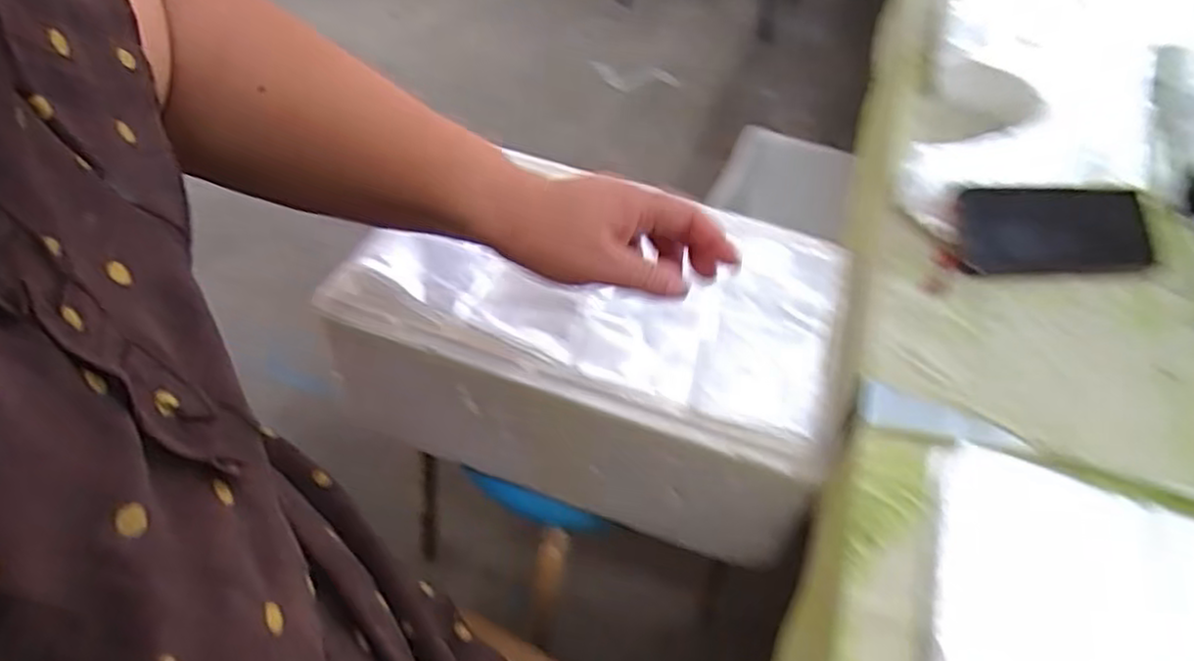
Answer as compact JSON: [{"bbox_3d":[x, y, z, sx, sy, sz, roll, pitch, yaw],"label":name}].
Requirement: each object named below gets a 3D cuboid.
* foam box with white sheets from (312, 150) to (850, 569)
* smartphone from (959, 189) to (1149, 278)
[{"bbox_3d":[-0.005,0.008,0.640,0.401,0.173,0.223,17,47,11],"label":"foam box with white sheets"},{"bbox_3d":[0.365,-0.078,0.580,0.148,0.008,0.068,-1,86,-3],"label":"smartphone"}]

